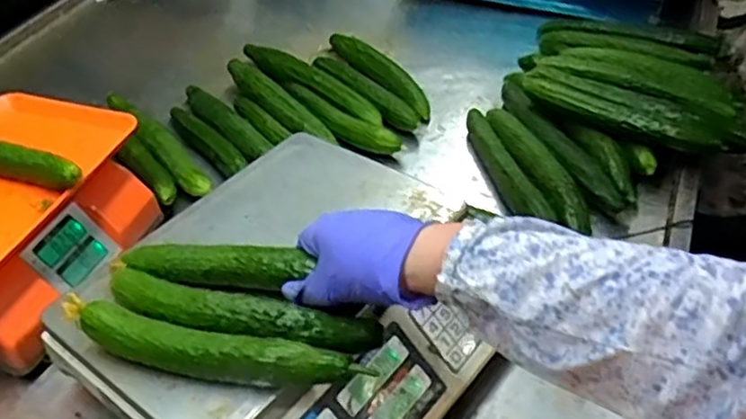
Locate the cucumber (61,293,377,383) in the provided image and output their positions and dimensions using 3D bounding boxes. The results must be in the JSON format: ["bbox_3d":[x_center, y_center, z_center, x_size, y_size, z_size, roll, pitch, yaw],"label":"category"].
[{"bbox_3d":[-0.121,0.100,0.508,0.235,0.029,0.032,7,44,16],"label":"cucumber"}]

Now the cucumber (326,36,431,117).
[{"bbox_3d":[0.006,-0.207,1.020,0.050,0.043,0.251,-28,47,-23],"label":"cucumber"}]

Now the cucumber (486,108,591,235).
[{"bbox_3d":[0.192,-0.052,0.826,0.042,0.038,0.243,-13,43,-9],"label":"cucumber"}]

